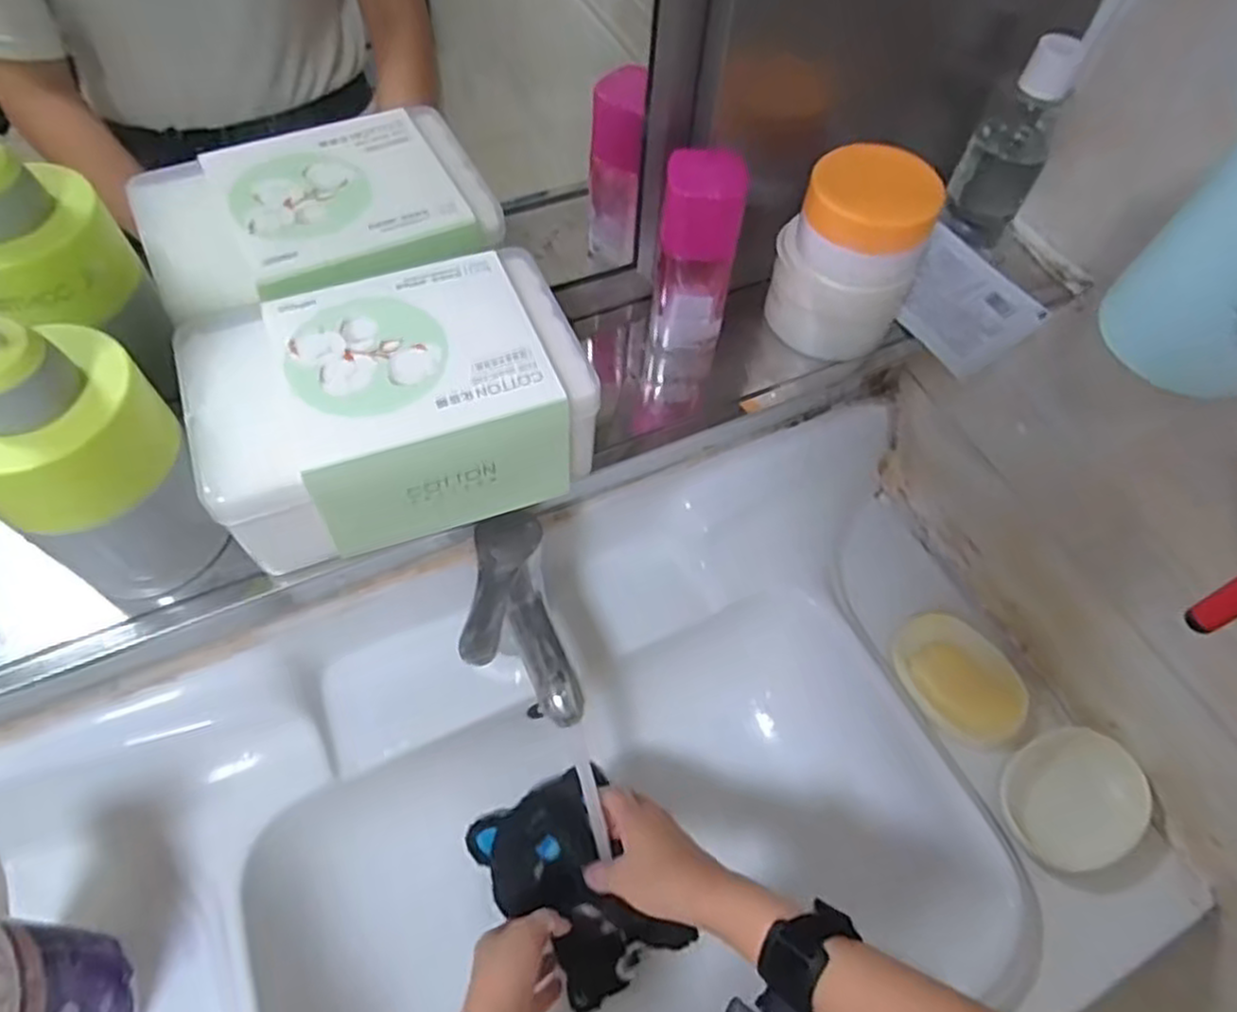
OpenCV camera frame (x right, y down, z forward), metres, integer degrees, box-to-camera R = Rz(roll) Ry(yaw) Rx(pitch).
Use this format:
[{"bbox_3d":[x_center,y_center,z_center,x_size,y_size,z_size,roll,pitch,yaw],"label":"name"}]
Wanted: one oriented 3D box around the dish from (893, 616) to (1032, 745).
[{"bbox_3d":[0.297,0.151,0.664,0.090,0.029,0.118,-31,66,-20],"label":"dish"}]

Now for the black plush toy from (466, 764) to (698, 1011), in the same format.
[{"bbox_3d":[-0.033,0.299,0.607,0.119,0.054,0.161,-27,64,-19],"label":"black plush toy"}]

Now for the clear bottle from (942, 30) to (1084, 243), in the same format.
[{"bbox_3d":[0.235,-0.219,0.451,0.044,0.106,0.054,27,61,12],"label":"clear bottle"}]

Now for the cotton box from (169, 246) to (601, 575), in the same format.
[{"bbox_3d":[-0.105,-0.050,0.364,0.169,0.063,0.112,-18,62,-14],"label":"cotton box"}]

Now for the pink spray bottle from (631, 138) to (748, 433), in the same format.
[{"bbox_3d":[0.040,-0.122,0.448,0.041,0.183,0.050,5,59,-1],"label":"pink spray bottle"}]

